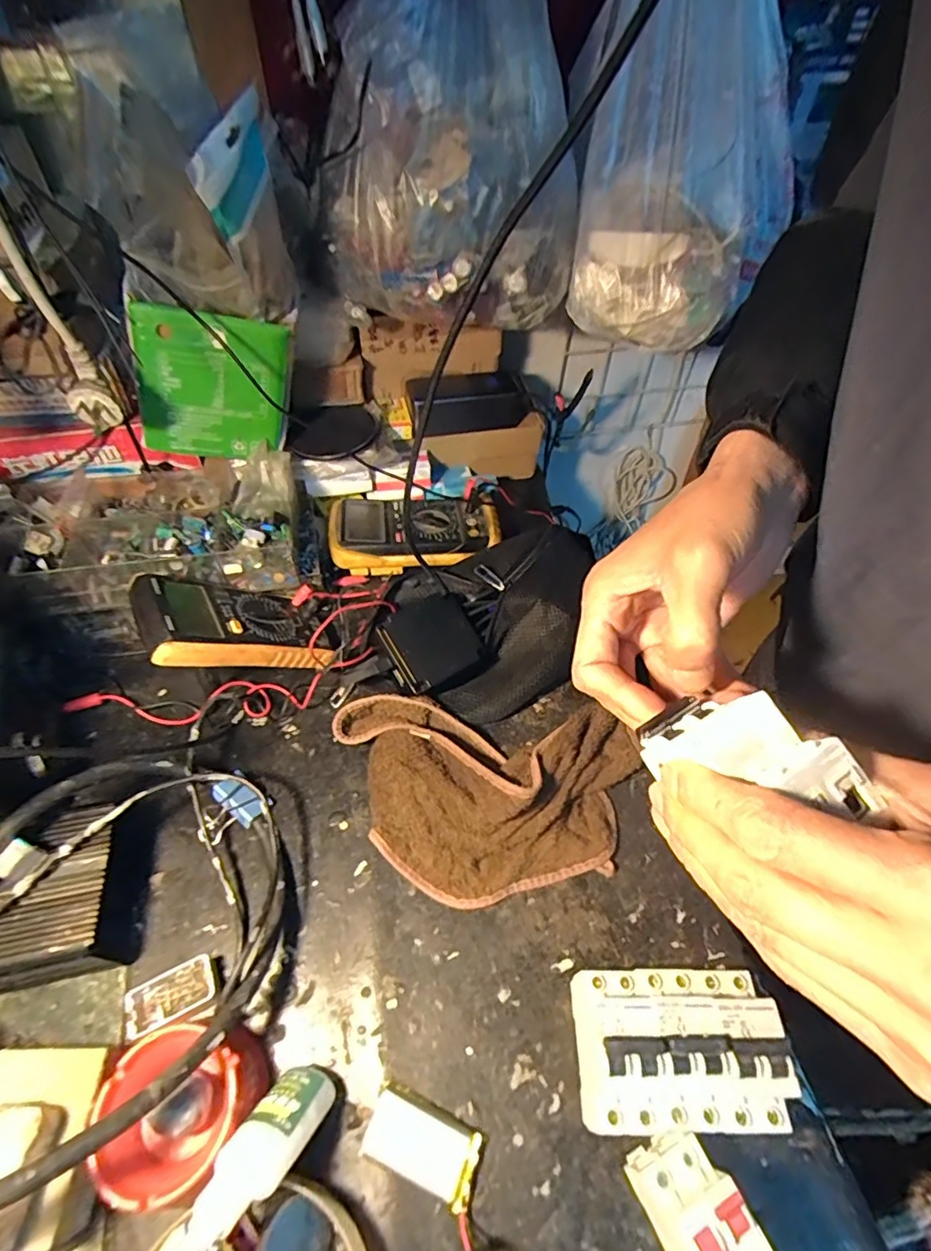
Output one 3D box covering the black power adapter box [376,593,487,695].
[{"bbox_3d":[-0.029,0.014,0.495,0.082,0.019,0.073,-28,74,-36],"label":"black power adapter box"}]

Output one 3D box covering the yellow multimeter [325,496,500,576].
[{"bbox_3d":[-0.057,-0.108,0.615,0.181,0.040,0.099,-3,52,-5],"label":"yellow multimeter"}]

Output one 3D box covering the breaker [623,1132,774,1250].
[{"bbox_3d":[0.120,0.313,0.282,0.041,0.068,0.075,-19,55,-17],"label":"breaker"}]

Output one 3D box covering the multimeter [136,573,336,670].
[{"bbox_3d":[-0.195,-0.001,0.480,0.157,0.024,0.080,8,43,-50],"label":"multimeter"}]

